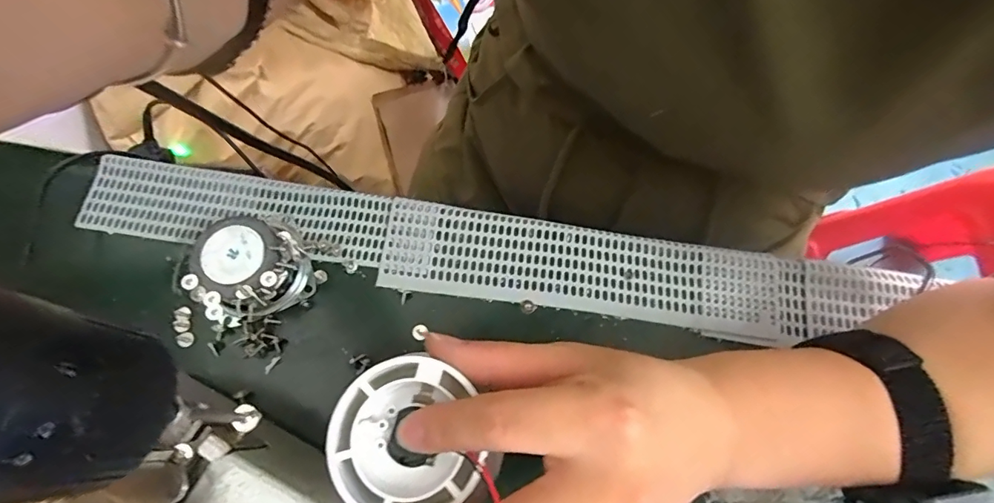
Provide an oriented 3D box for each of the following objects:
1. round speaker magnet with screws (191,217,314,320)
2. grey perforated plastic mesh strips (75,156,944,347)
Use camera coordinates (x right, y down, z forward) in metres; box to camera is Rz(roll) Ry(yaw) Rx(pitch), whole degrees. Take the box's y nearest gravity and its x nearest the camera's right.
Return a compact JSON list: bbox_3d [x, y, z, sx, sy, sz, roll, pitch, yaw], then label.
[{"bbox_3d":[-0.129,0.008,0.246,0.045,0.030,0.047,0,73,-1],"label":"round speaker magnet with screws"},{"bbox_3d":[-0.006,0.001,0.265,0.461,0.005,0.051,9,73,1],"label":"grey perforated plastic mesh strips"}]

